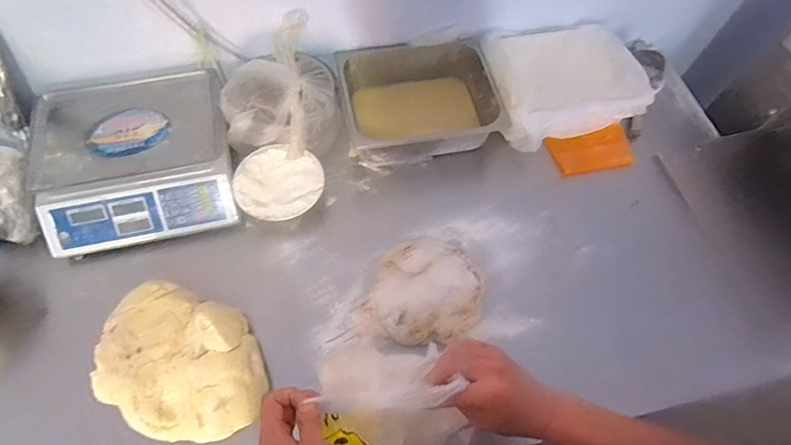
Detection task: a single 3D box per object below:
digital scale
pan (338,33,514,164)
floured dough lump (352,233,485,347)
[{"bbox_3d":[-0.498,-0.125,0.847,0.340,0.102,0.312,-13,65,-8],"label":"digital scale"},{"bbox_3d":[0.050,-0.264,0.955,0.319,0.127,0.245,-10,64,-7],"label":"pan"},{"bbox_3d":[0.058,0.116,0.782,0.203,0.049,0.209,1,63,-1],"label":"floured dough lump"}]

